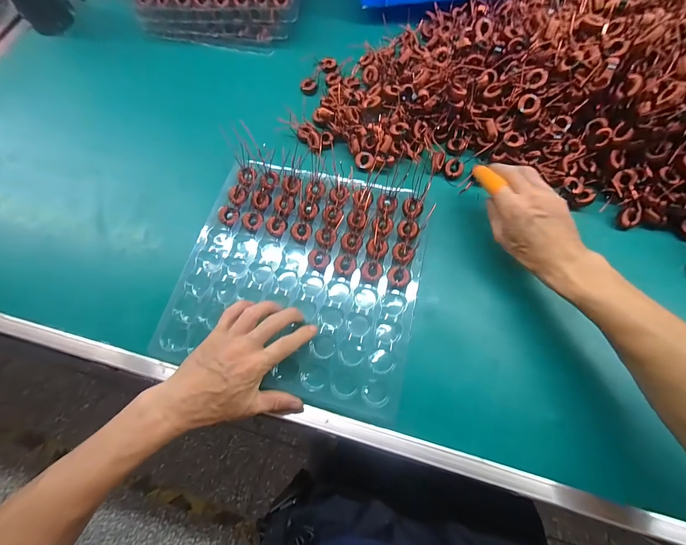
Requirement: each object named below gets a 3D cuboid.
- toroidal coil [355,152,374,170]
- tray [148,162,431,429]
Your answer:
[{"bbox_3d":[0.031,-0.165,0.445,0.024,0.009,0.028,-29,72,-8],"label":"toroidal coil"},{"bbox_3d":[-0.051,0.003,0.382,0.281,0.024,0.279,11,71,6],"label":"tray"}]

